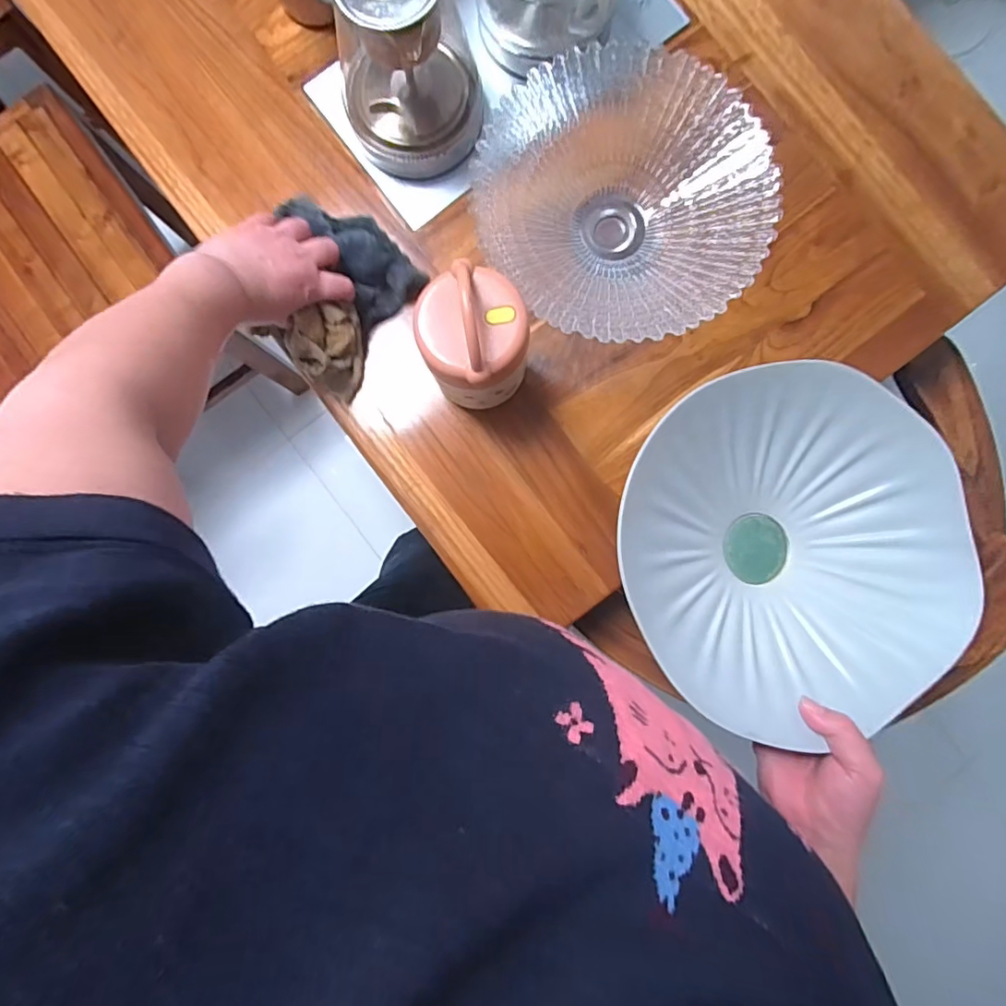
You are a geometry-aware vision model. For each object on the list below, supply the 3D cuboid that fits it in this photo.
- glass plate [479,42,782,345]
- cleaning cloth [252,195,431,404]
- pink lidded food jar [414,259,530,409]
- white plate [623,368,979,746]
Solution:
[{"bbox_3d":[0.110,-0.278,0.524,0.252,0.086,0.263,0,87,0],"label":"glass plate"},{"bbox_3d":[-0.179,-0.214,0.544,0.148,0.047,0.166,33,87,2],"label":"cleaning cloth"},{"bbox_3d":[-0.024,-0.136,0.480,0.089,0.162,0.084,0,87,0],"label":"pink lidded food jar"},{"bbox_3d":[0.223,0.034,0.422,0.264,0.087,0.260,0,87,0],"label":"white plate"}]

